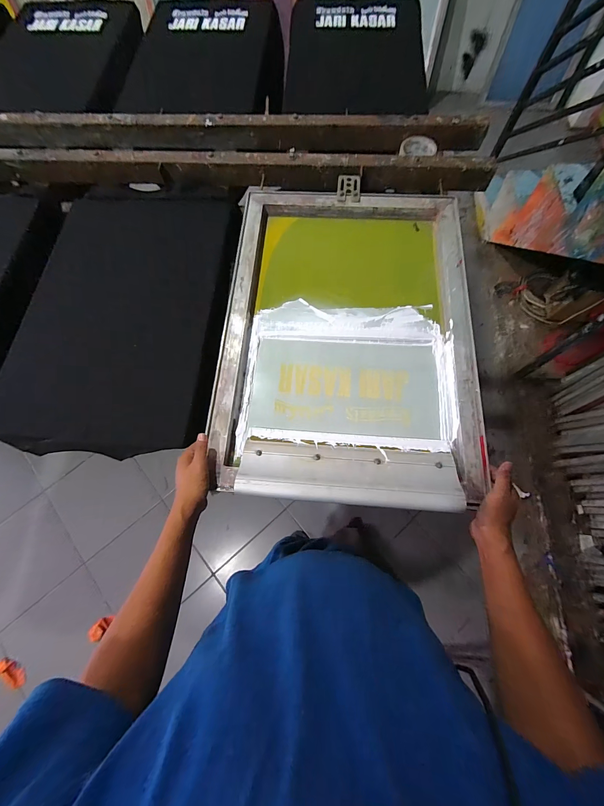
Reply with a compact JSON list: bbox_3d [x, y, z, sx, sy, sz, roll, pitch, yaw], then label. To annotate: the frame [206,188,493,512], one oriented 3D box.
[{"bbox_3d":[0.087,-0.149,0.615,0.470,0.061,0.653,4,69,3],"label":"frame"}]

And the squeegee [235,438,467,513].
[{"bbox_3d":[0.074,0.119,0.512,0.344,0.035,0.101,4,49,4],"label":"squeegee"}]

